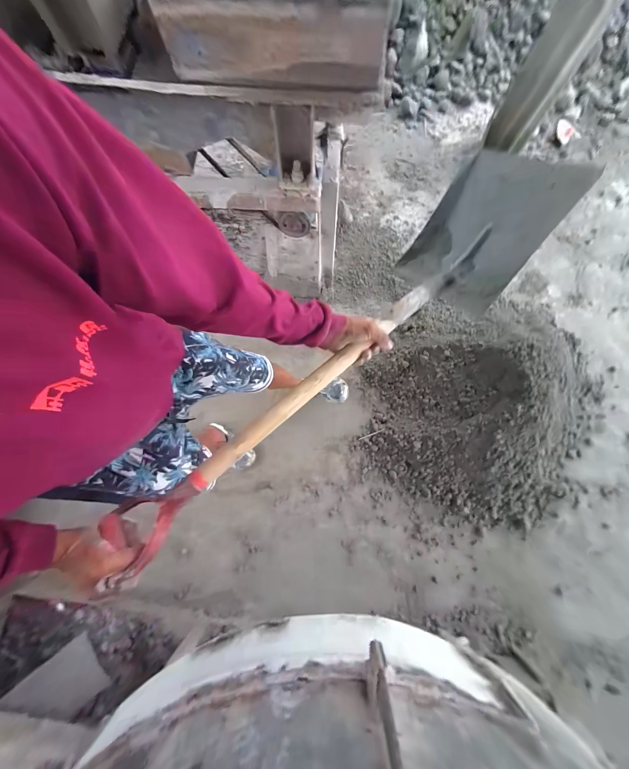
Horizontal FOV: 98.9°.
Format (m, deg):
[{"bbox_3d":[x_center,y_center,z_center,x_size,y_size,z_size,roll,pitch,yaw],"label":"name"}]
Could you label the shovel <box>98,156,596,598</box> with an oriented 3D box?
[{"bbox_3d":[0.057,-0.071,0.491,0.949,0.166,0.209,-40,79,-7],"label":"shovel"}]

